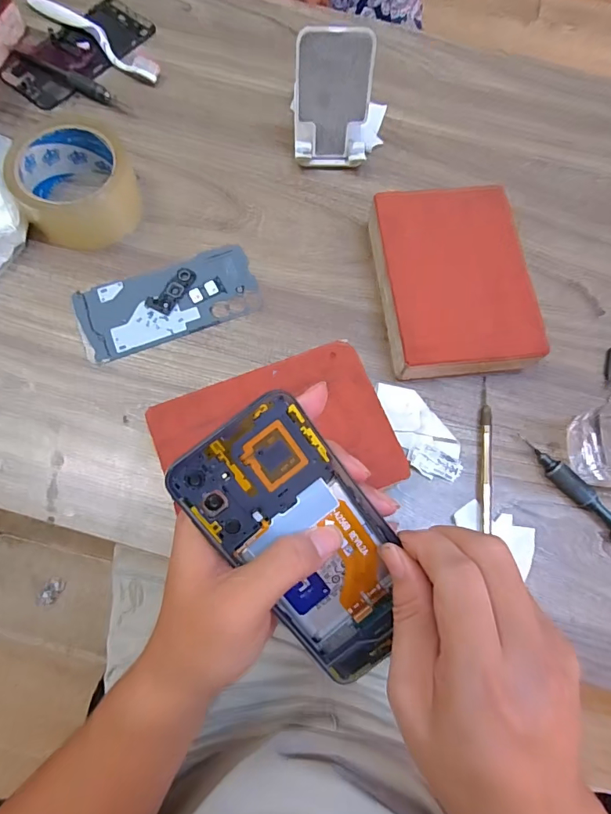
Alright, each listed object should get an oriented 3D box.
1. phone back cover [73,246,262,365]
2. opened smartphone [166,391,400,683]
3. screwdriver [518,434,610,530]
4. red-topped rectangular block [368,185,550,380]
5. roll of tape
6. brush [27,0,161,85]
[{"bbox_3d":[-0.118,-0.091,0.389,0.152,0.005,0.070,-20,75,-8],"label":"phone back cover"},{"bbox_3d":[0.001,0.073,0.238,0.077,0.016,0.158,-33,107,-11],"label":"opened smartphone"},{"bbox_3d":[0.208,0.063,0.346,0.016,0.018,0.097,-42,79,-13],"label":"screwdriver"},{"bbox_3d":[0.121,-0.105,0.381,0.117,0.046,0.160,-6,73,-4],"label":"red-topped rectangular block"},{"bbox_3d":[-0.198,-0.196,0.393,0.091,0.050,0.097,1,73,-2],"label":"roll of tape"},{"bbox_3d":[-0.218,-0.383,0.468,0.169,0.014,0.026,37,75,8],"label":"brush"}]

